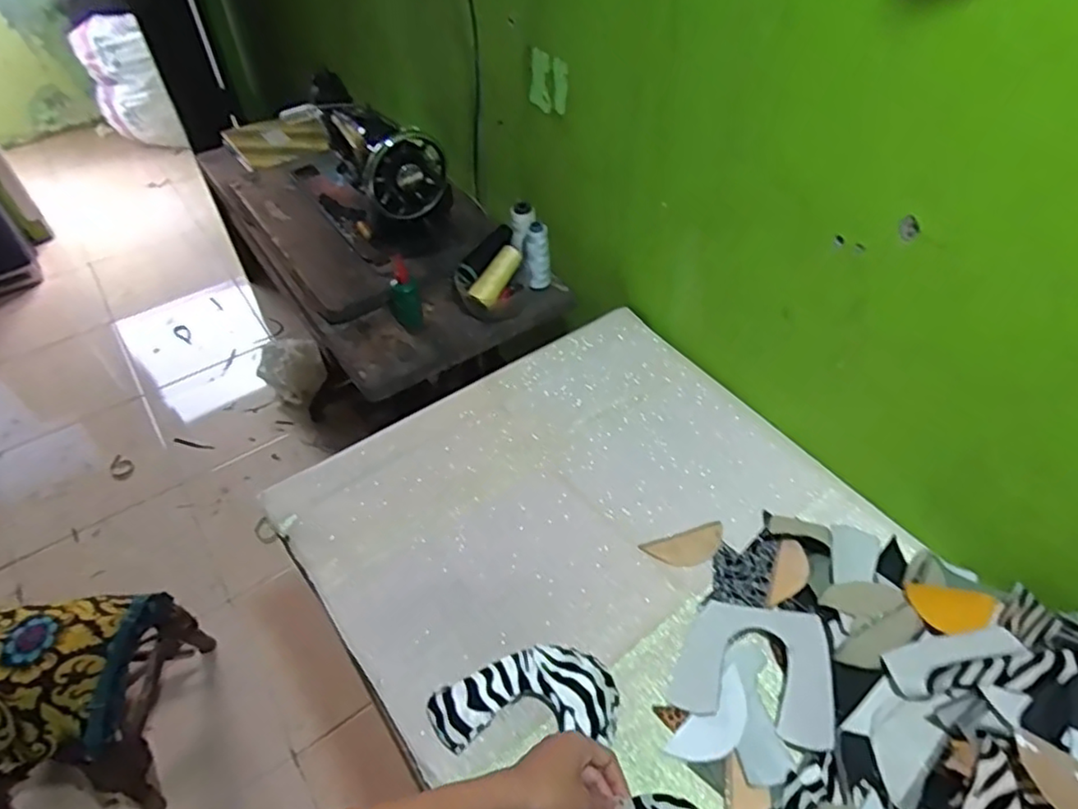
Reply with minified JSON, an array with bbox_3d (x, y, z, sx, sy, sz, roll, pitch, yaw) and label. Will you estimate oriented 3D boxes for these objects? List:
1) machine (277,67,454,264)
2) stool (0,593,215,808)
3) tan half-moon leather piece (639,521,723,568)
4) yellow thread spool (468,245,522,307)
[{"bbox_3d":[-0.320,-0.447,1.174,0.168,0.212,0.390,-30,54,-24],"label":"machine"},{"bbox_3d":[-0.823,0.546,1.182,0.253,0.379,0.369,-5,48,-4],"label":"stool"},{"bbox_3d":[0.178,0.172,0.778,0.100,0.004,0.046,-17,47,-7],"label":"tan half-moon leather piece"},{"bbox_3d":[-0.068,-0.209,1.052,0.037,0.035,0.116,26,70,22],"label":"yellow thread spool"}]

